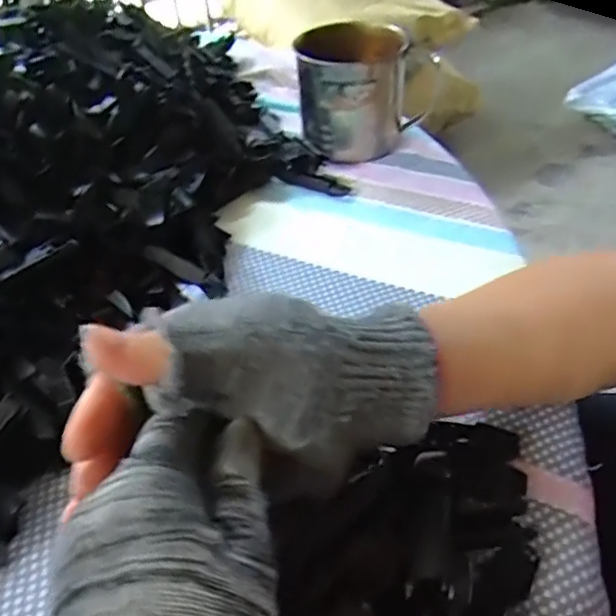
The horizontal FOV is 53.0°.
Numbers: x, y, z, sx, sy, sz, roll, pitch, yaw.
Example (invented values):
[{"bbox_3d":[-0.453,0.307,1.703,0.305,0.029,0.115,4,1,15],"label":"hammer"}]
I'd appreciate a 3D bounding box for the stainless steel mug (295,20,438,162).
[{"bbox_3d":[0.039,-0.183,0.517,0.094,0.090,0.077,-35,52,-25],"label":"stainless steel mug"}]

